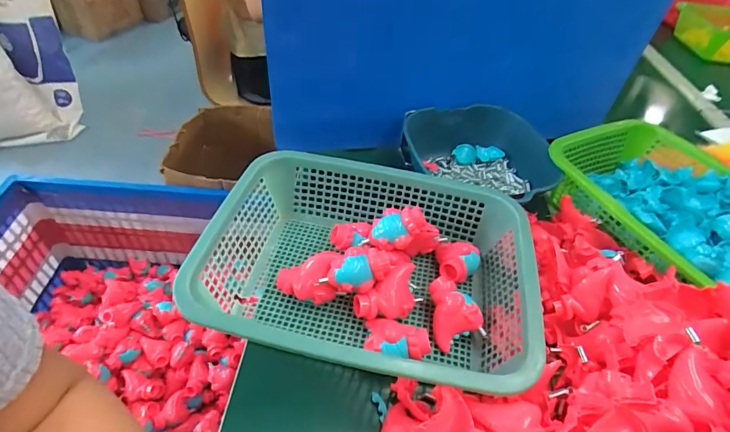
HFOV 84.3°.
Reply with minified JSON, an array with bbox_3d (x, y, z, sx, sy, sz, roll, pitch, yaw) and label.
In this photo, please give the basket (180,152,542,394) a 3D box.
[{"bbox_3d":[0.004,0.060,0.463,0.333,0.096,0.257,11,45,5],"label":"basket"}]

